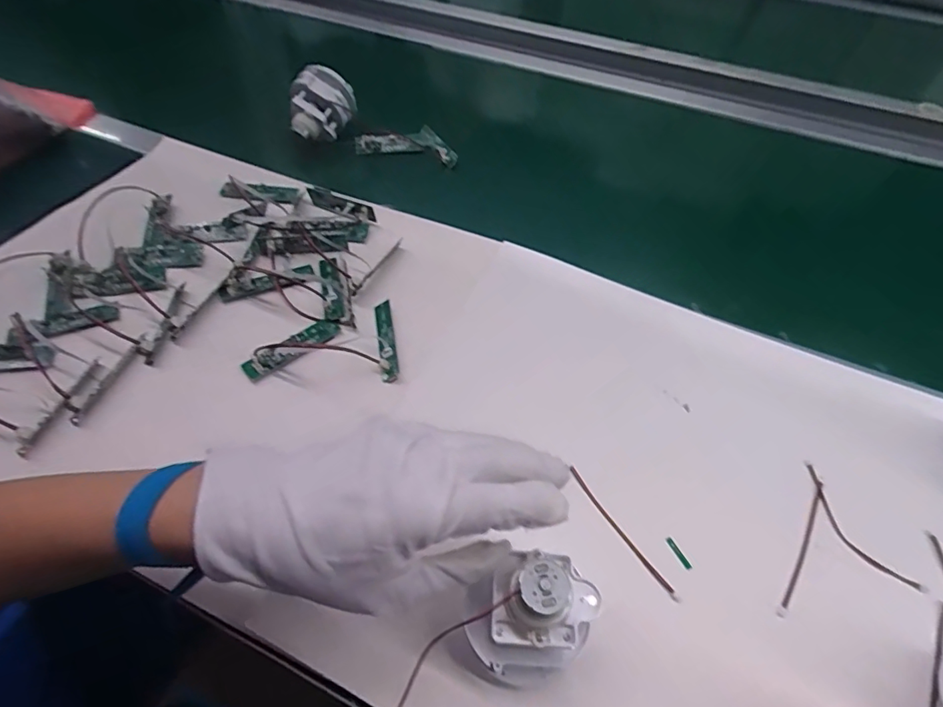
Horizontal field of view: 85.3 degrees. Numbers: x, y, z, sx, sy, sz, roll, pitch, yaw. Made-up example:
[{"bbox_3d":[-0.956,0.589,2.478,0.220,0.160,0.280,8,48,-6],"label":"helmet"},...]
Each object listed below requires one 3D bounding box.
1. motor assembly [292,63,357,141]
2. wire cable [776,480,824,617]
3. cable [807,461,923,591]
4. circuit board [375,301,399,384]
[{"bbox_3d":[-0.176,-0.298,0.609,0.072,0.066,0.067,-8,53,-8],"label":"motor assembly"},{"bbox_3d":[0.222,0.126,0.341,0.006,0.004,0.109,31,57,20],"label":"wire cable"},{"bbox_3d":[0.259,0.119,0.348,0.023,0.004,0.095,-20,56,-16],"label":"cable"},{"bbox_3d":[-0.071,-0.011,0.432,0.013,0.009,0.083,-8,53,-8],"label":"circuit board"}]

